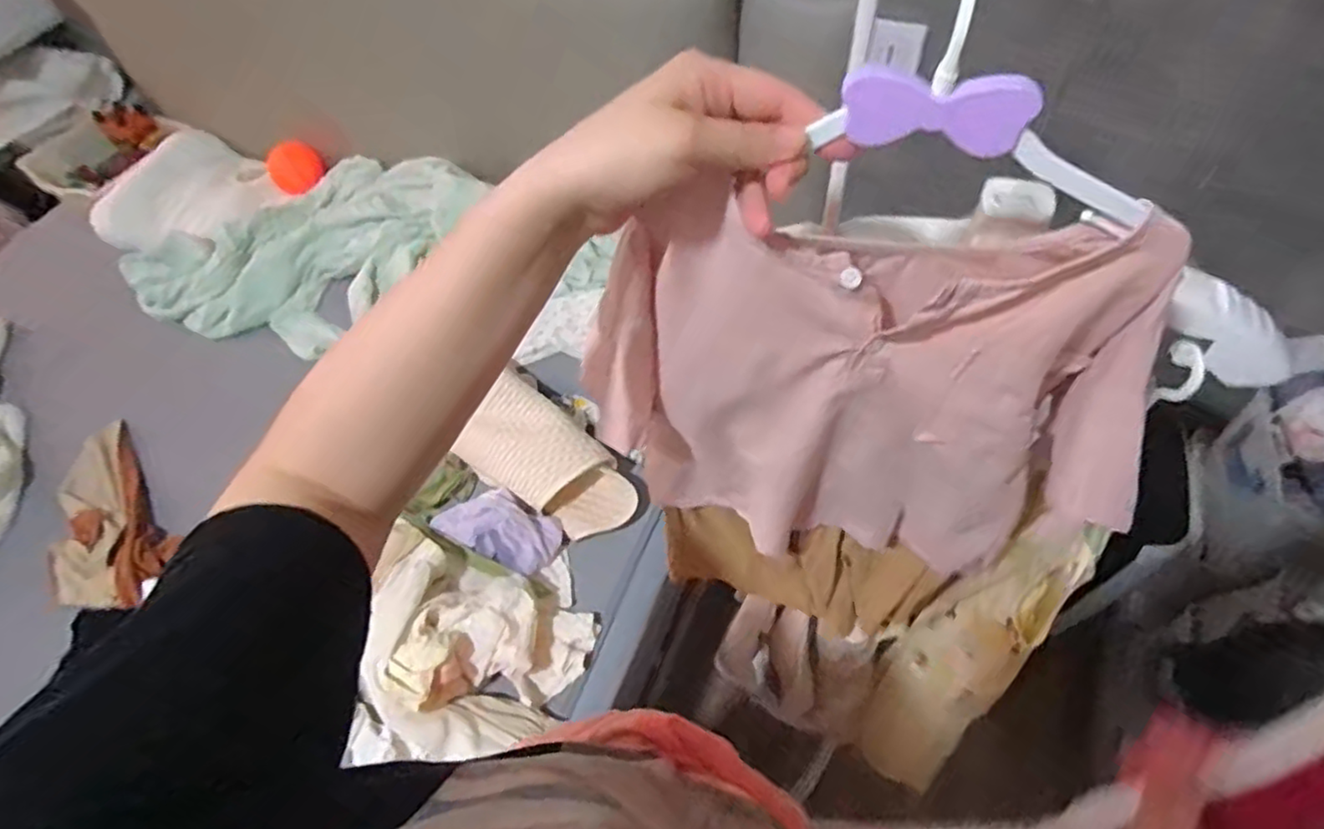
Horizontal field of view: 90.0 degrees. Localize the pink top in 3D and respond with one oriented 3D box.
[{"bbox_3d":[0.132,0.013,0.499,0.347,0.382,0.059,7,57,7],"label":"pink top"}]

